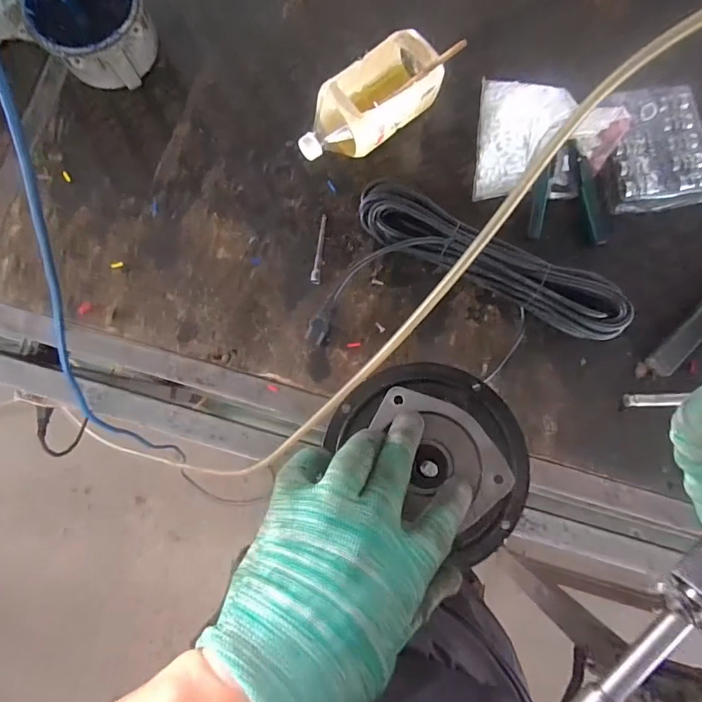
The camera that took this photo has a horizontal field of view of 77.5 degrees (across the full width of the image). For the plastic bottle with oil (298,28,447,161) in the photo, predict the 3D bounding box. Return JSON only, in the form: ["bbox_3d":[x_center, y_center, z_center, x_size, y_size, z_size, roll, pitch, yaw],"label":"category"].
[{"bbox_3d":[0.018,-0.329,0.593,0.207,0.081,0.095,-39,85,-7],"label":"plastic bottle with oil"}]

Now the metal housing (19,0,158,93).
[{"bbox_3d":[-0.340,-0.439,0.591,0.145,0.090,0.149,0,81,-2],"label":"metal housing"}]

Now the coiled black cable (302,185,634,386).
[{"bbox_3d":[0.159,-0.061,0.569,0.372,0.056,0.225,21,81,1],"label":"coiled black cable"}]

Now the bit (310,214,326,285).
[{"bbox_3d":[-0.044,-0.139,0.593,0.013,0.011,0.102,5,81,-1],"label":"bit"}]

